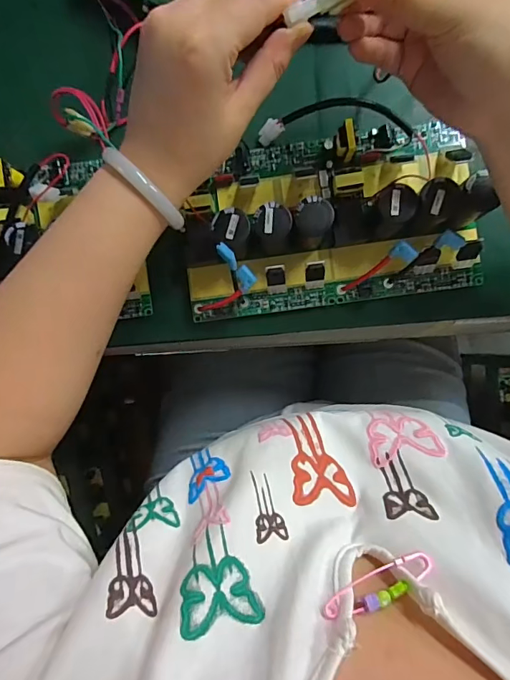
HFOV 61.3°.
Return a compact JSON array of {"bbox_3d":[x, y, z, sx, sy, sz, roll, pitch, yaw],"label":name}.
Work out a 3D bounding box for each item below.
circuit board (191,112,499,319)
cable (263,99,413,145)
[{"bbox_3d":[0.057,-0.098,0.338,0.236,0.054,0.137,-8,89,3],"label":"circuit board"},{"bbox_3d":[0.065,-0.181,0.349,0.122,0.024,0.038,2,90,3],"label":"cable"}]

